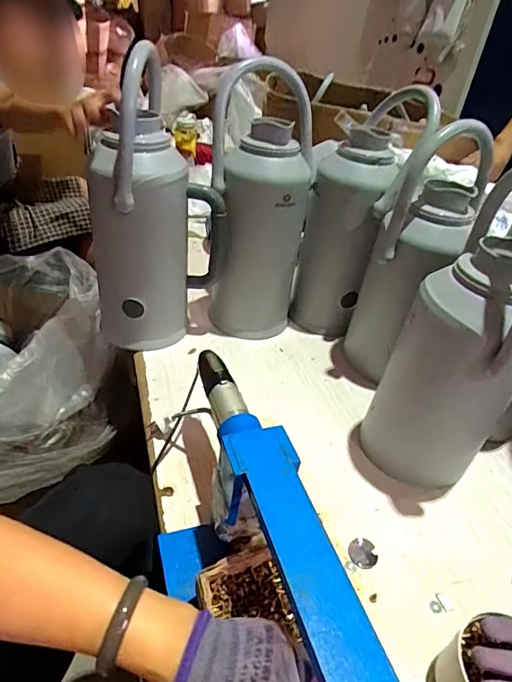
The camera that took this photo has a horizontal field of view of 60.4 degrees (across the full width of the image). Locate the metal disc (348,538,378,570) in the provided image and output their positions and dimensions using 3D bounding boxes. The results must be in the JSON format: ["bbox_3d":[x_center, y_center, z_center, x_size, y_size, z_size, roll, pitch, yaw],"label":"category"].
[{"bbox_3d":[0.136,0.268,0.555,0.040,0.004,0.035,-23,46,-34],"label":"metal disc"}]

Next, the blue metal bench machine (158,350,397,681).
[{"bbox_3d":[-0.014,0.219,0.424,0.129,0.178,0.496,-7,39,-18],"label":"blue metal bench machine"}]

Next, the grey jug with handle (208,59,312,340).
[{"bbox_3d":[0.002,-0.225,0.806,0.175,0.444,0.165,6,37,-1],"label":"grey jug with handle"}]

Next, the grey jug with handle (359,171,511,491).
[{"bbox_3d":[0.270,0.007,0.572,0.159,0.438,0.129,29,42,27],"label":"grey jug with handle"}]

